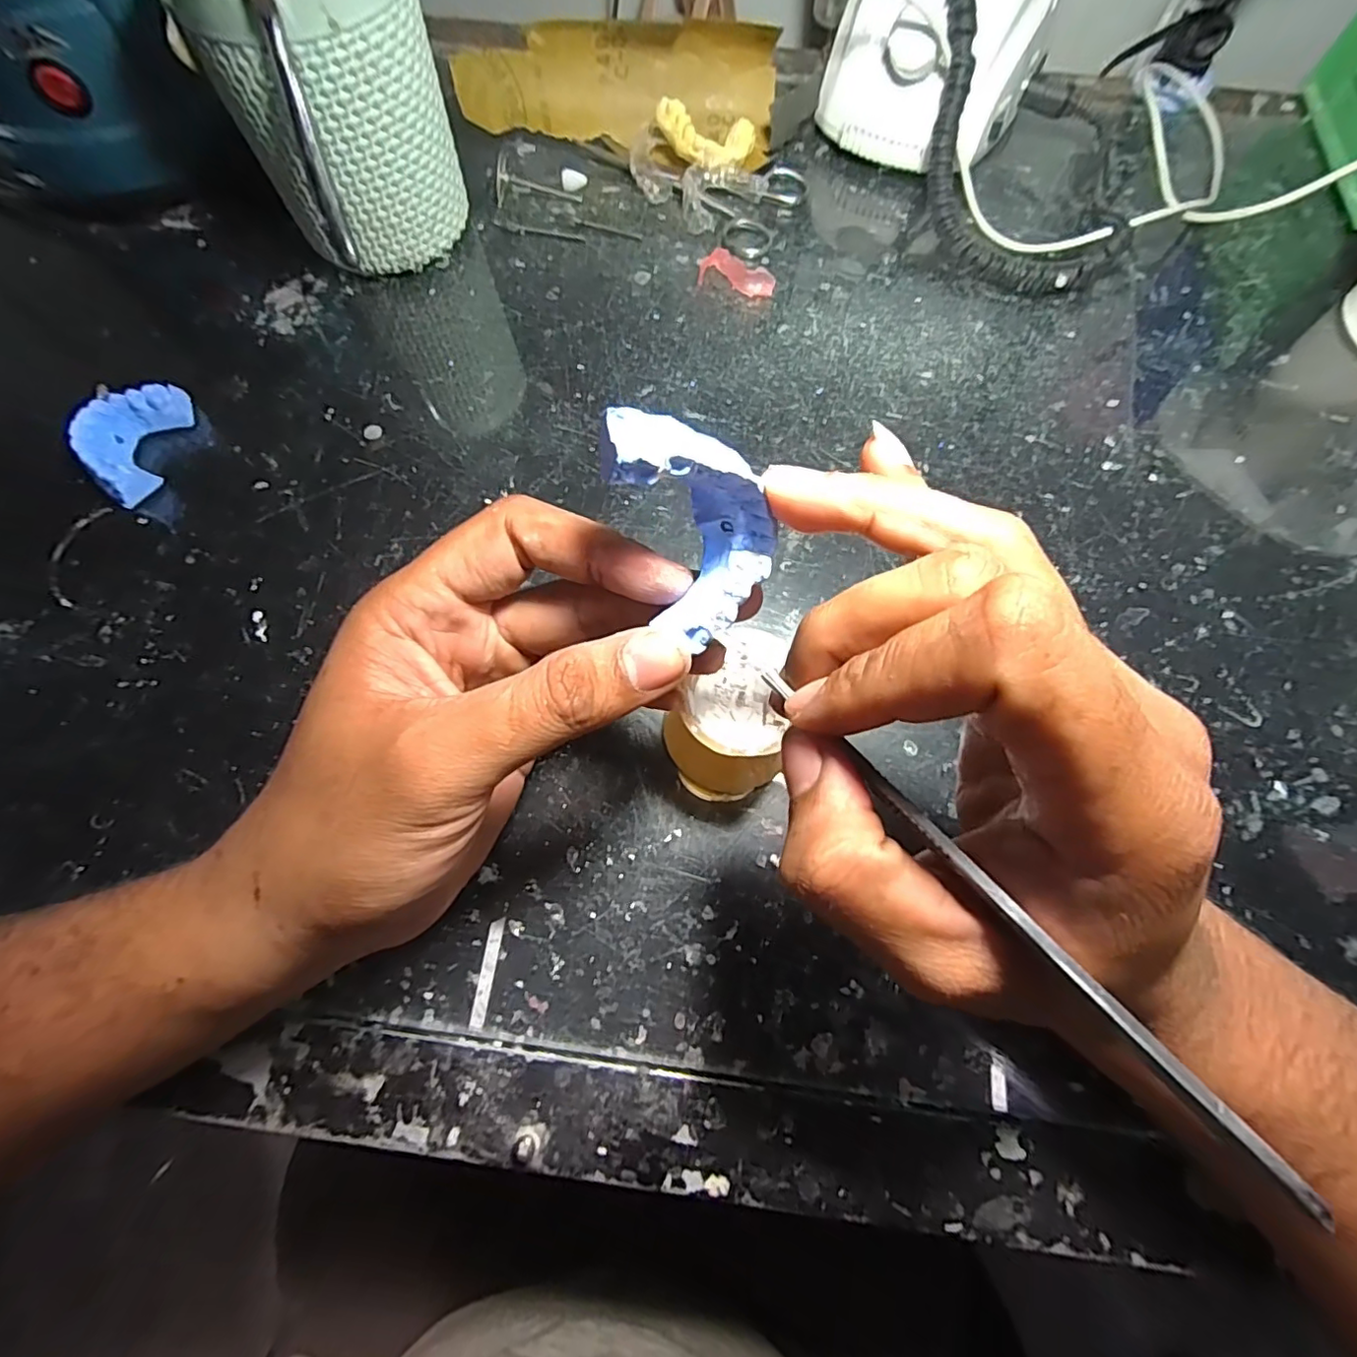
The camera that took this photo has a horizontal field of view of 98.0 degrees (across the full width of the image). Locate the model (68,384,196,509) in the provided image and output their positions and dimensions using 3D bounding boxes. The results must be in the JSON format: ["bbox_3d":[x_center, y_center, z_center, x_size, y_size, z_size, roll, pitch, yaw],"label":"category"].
[{"bbox_3d":[-0.251,-0.110,0.270,0.029,0.022,0.060,12,71,4],"label":"model"}]

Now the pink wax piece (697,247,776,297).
[{"bbox_3d":[0.031,-0.218,0.317,0.043,0.010,0.018,17,71,5],"label":"pink wax piece"}]

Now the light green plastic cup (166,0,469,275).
[{"bbox_3d":[-0.158,-0.269,0.273,0.093,0.125,0.101,0,71,-1],"label":"light green plastic cup"}]

